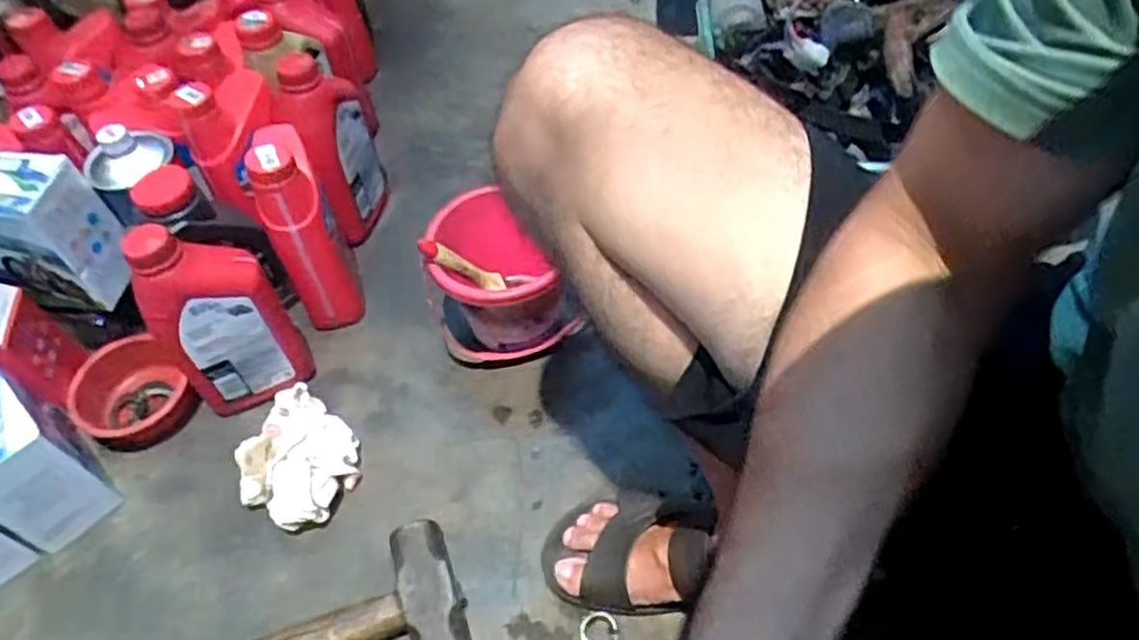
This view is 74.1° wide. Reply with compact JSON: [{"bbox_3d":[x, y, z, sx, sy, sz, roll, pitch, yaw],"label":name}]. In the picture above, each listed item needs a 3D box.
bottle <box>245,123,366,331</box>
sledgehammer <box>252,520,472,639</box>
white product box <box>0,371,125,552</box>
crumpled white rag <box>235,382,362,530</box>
[{"bbox_3d":[-0.282,-0.100,0.794,0.069,0.237,0.123,-23,55,-12],"label":"bottle"},{"bbox_3d":[-0.212,0.259,0.627,0.251,0.048,0.126,-15,54,-6],"label":"sledgehammer"},{"bbox_3d":[-0.500,0.124,0.690,0.078,0.136,0.124,-37,59,-21],"label":"white product box"},{"bbox_3d":[-0.267,0.131,0.731,0.146,0.040,0.114,34,63,26],"label":"crumpled white rag"}]

